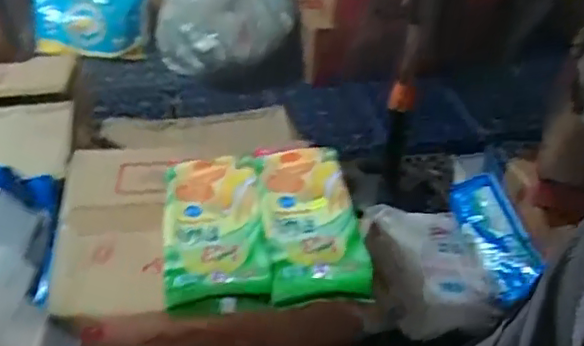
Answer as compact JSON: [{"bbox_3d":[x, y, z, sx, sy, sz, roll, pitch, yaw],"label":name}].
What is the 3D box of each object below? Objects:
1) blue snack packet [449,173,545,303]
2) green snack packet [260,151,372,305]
[{"bbox_3d":[0.282,0.085,0.828,0.077,0.025,0.197,-37,41,18],"label":"blue snack packet"},{"bbox_3d":[0.021,0.055,0.711,0.112,0.039,0.213,-3,40,-6],"label":"green snack packet"}]

